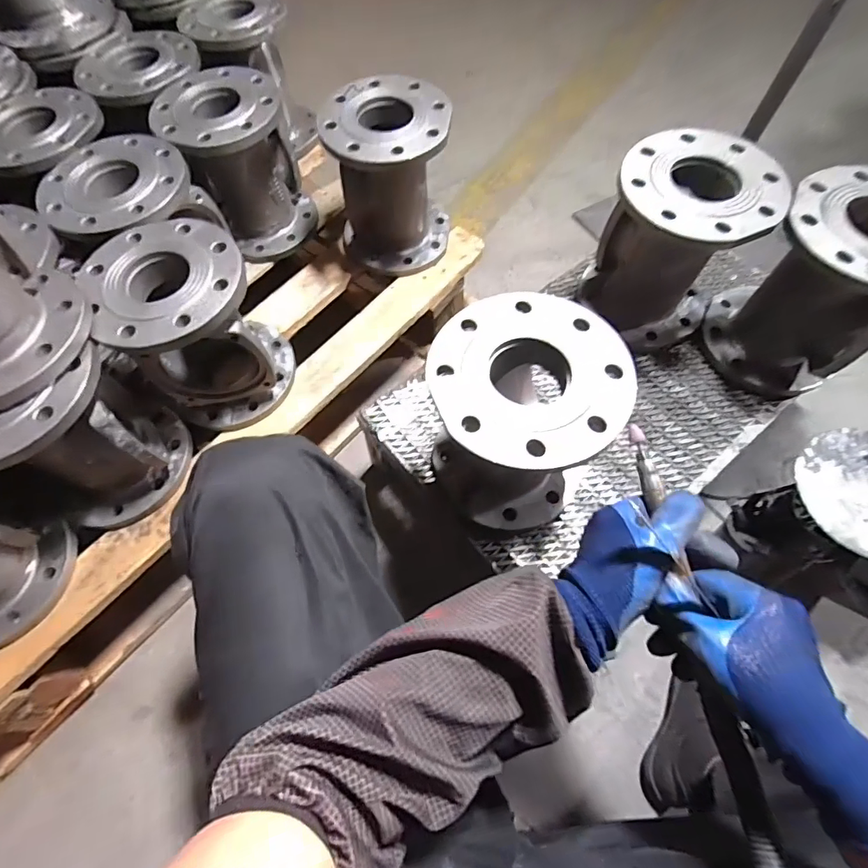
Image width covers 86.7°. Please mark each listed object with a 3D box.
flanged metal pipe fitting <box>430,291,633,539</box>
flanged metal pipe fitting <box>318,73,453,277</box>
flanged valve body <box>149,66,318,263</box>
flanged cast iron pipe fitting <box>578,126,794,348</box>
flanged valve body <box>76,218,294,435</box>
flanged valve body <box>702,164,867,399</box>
[{"bbox_3d":[0.093,-0.014,0.536,0.184,0.220,0.191,0,65,0],"label":"flanged metal pipe fitting"},{"bbox_3d":[-0.070,-0.414,0.762,0.182,0.233,0.175,-4,65,-2],"label":"flanged metal pipe fitting"},{"bbox_3d":[-0.330,-0.452,0.793,0.190,0.228,0.186,0,65,0],"label":"flanged valve body"},{"bbox_3d":[0.334,-0.261,0.662,0.197,0.230,0.190,26,67,12],"label":"flanged cast iron pipe fitting"},{"bbox_3d":[-0.320,-0.140,0.654,0.176,0.239,0.184,0,65,0],"label":"flanged valve body"},{"bbox_3d":[0.511,-0.186,0.634,0.196,0.258,0.187,-41,71,-17],"label":"flanged valve body"}]

